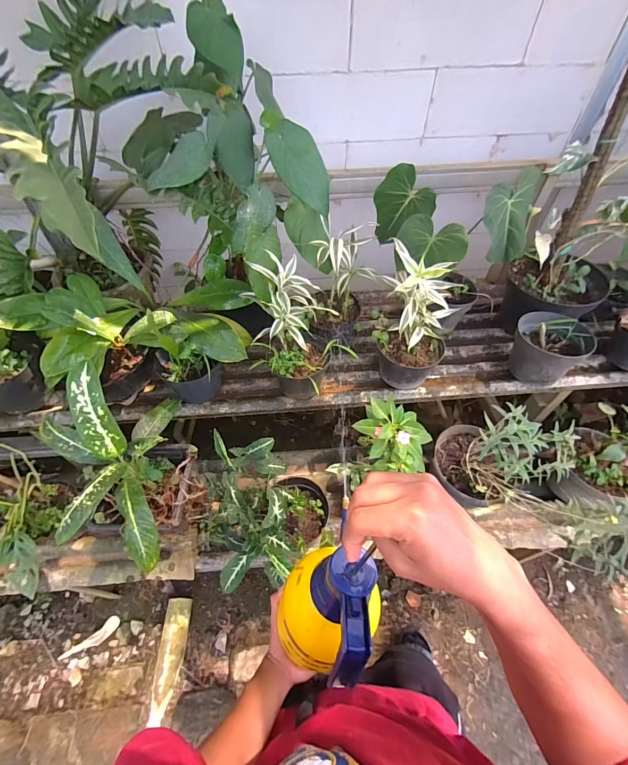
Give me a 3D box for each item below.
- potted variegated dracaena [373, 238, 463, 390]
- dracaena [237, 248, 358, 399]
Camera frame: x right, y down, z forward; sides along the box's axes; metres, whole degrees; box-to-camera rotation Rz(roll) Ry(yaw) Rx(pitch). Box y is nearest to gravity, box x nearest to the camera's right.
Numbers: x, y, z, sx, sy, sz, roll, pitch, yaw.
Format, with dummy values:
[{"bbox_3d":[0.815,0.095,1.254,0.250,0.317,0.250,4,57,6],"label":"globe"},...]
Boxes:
[{"bbox_3d":[0.258,-0.150,0.872,0.187,0.359,0.163,17,54,14],"label":"potted variegated dracaena"},{"bbox_3d":[-0.058,-0.130,0.868,0.184,0.357,0.219,-32,58,-22],"label":"dracaena"}]

